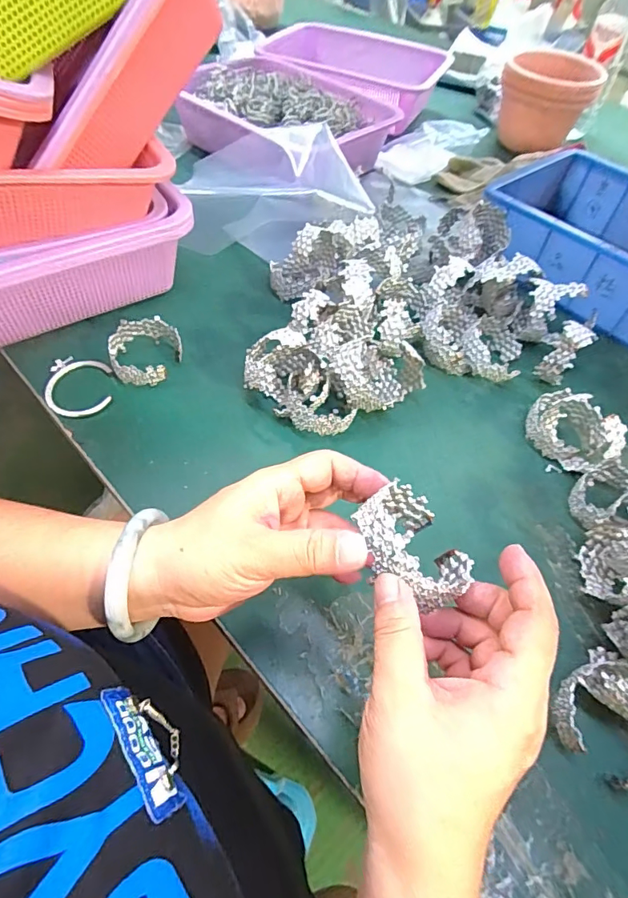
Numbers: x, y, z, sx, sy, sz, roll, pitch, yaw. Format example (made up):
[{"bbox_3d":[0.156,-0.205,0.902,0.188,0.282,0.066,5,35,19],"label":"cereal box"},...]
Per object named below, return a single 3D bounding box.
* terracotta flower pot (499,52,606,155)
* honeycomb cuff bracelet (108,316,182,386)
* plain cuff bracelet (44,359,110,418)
[{"bbox_3d":[0.369,-0.563,0.758,0.146,0.107,0.122,17,55,6],"label":"terracotta flower pot"},{"bbox_3d":[-0.151,-0.088,0.425,0.058,0.033,0.060,-4,54,-7],"label":"honeycomb cuff bracelet"},{"bbox_3d":[-0.207,-0.055,0.412,0.053,0.006,0.068,-11,55,-11],"label":"plain cuff bracelet"}]

